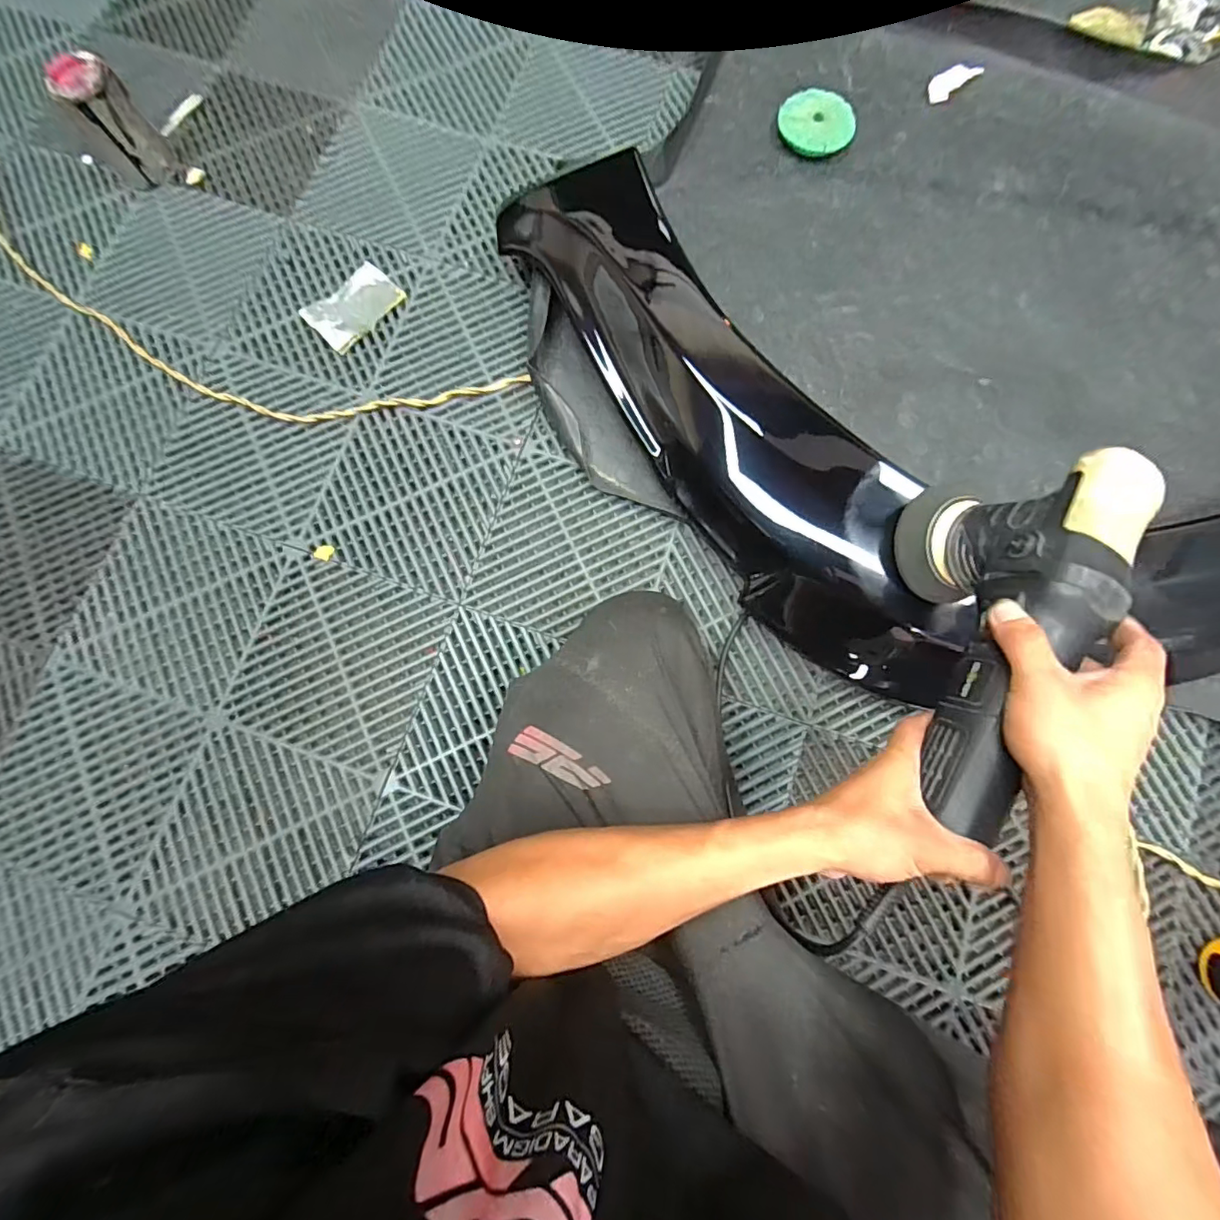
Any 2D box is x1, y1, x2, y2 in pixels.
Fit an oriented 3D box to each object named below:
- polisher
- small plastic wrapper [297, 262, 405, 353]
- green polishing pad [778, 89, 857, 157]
[{"bbox_3d":[0.265,0.030,0.396,0.105,0.122,0.275,21,81,5],"label":"polisher"},{"bbox_3d":[-0.316,-0.375,0.672,0.077,0.011,0.109,43,84,8],"label":"small plastic wrapper"},{"bbox_3d":[0.265,-0.626,0.697,0.091,0.013,0.080,-2,91,9],"label":"green polishing pad"}]

